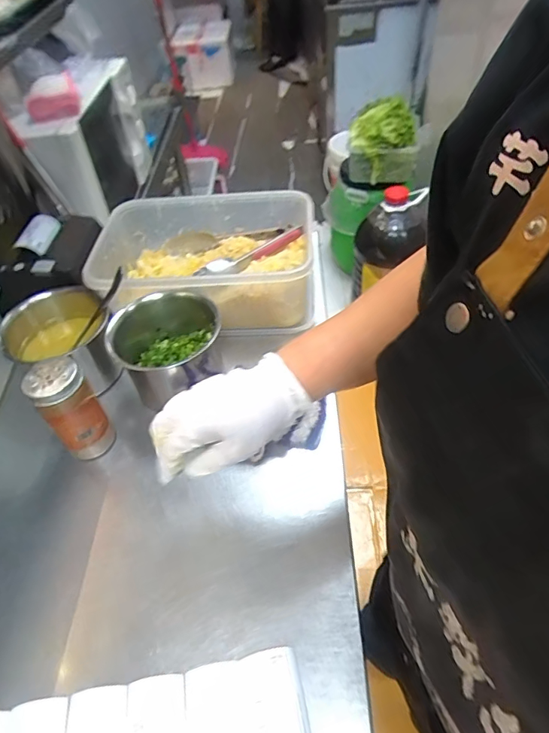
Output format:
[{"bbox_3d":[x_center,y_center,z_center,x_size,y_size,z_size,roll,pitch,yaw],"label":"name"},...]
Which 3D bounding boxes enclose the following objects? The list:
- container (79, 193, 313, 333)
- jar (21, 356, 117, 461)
[{"bbox_3d":[-0.100,-0.159,0.691,0.317,0.113,0.236,2,49,8],"label":"container"},{"bbox_3d":[-0.228,0.054,0.527,0.055,0.134,0.062,32,59,31],"label":"jar"}]

